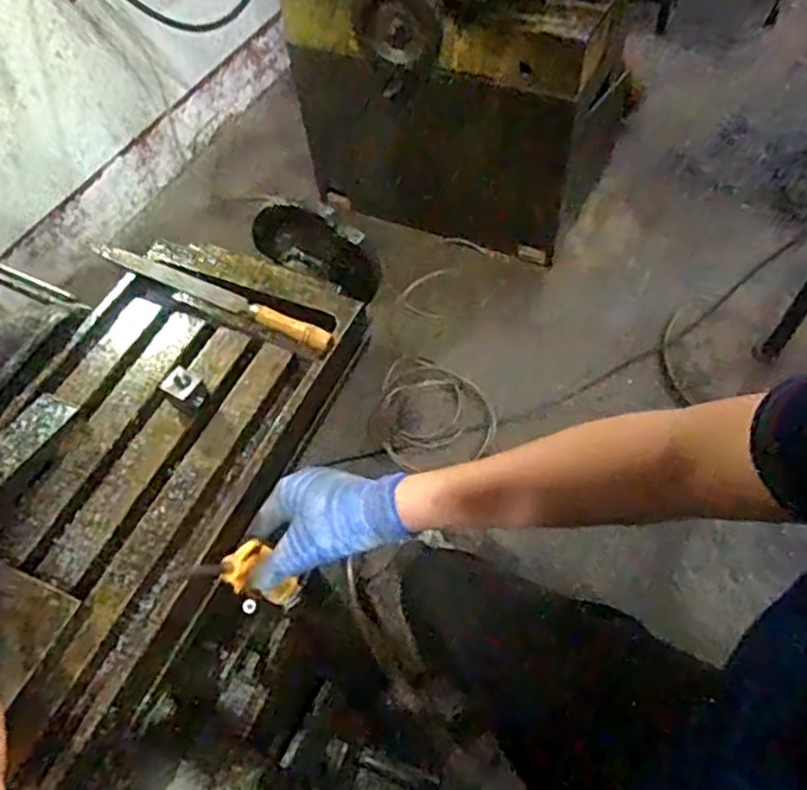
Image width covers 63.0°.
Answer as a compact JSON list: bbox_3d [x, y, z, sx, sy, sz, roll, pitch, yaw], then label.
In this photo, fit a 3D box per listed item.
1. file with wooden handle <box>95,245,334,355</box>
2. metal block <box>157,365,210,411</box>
[{"bbox_3d":[-0.195,-0.104,0.655,0.314,0.024,0.022,24,61,19],"label":"file with wooden handle"},{"bbox_3d":[-0.189,-0.002,0.576,0.026,0.042,0.027,32,64,23],"label":"metal block"}]

